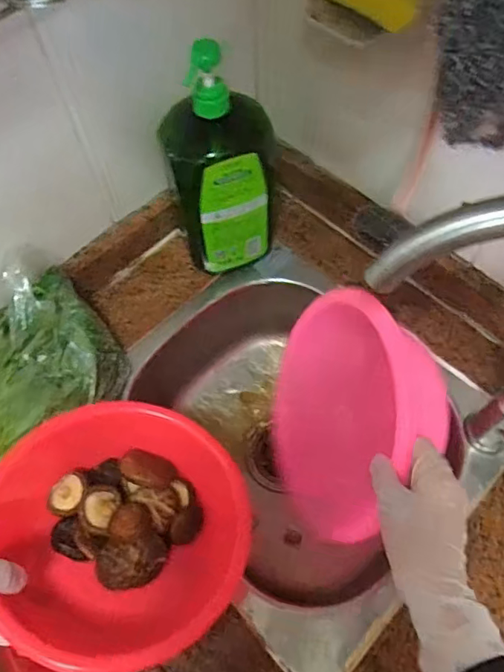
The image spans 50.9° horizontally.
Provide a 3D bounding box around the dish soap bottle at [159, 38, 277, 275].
[{"bbox_3d":[-0.028,-0.177,0.594,0.114,0.282,0.074,-12,63,-5],"label":"dish soap bottle"}]

